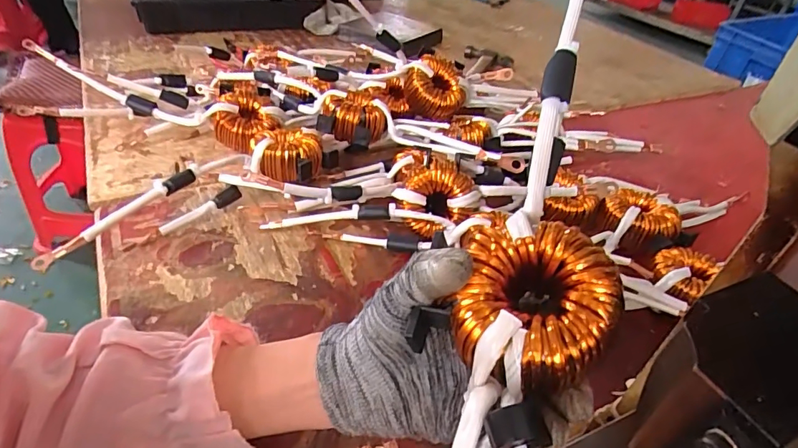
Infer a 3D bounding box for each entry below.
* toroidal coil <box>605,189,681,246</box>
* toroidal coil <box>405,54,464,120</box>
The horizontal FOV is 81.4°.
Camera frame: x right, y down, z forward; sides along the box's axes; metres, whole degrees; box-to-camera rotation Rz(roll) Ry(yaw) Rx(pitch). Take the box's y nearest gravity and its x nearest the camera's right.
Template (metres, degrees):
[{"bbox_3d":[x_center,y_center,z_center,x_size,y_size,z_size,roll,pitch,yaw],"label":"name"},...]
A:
[{"bbox_3d":[0.259,-0.003,0.501,0.073,0.038,0.070,5,39,-4],"label":"toroidal coil"},{"bbox_3d":[0.045,-0.174,0.588,0.079,0.041,0.079,7,66,-17],"label":"toroidal coil"}]

